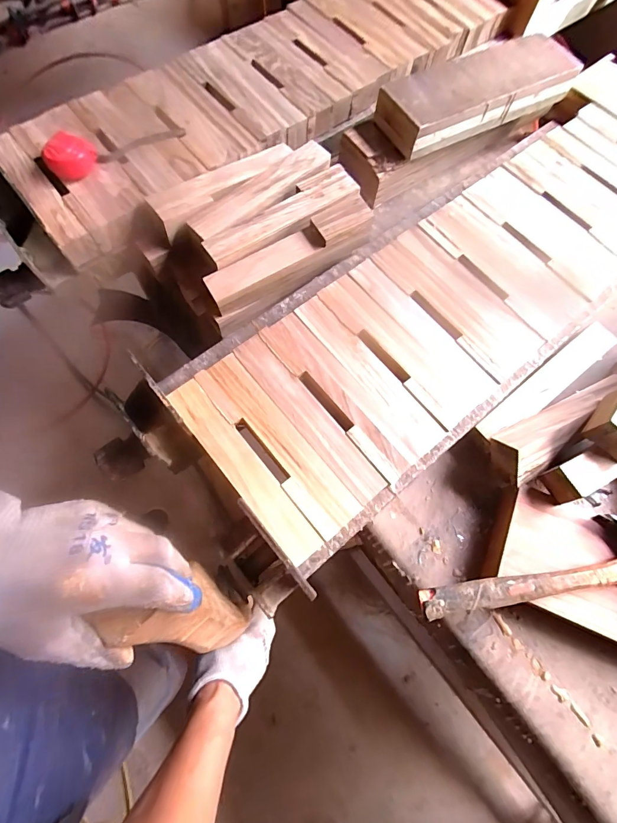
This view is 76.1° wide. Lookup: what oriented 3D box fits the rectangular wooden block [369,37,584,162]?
[{"bbox_3d":[0.284,-0.544,0.657,0.352,0.043,0.122,-30,76,-11],"label":"rectangular wooden block"}]

